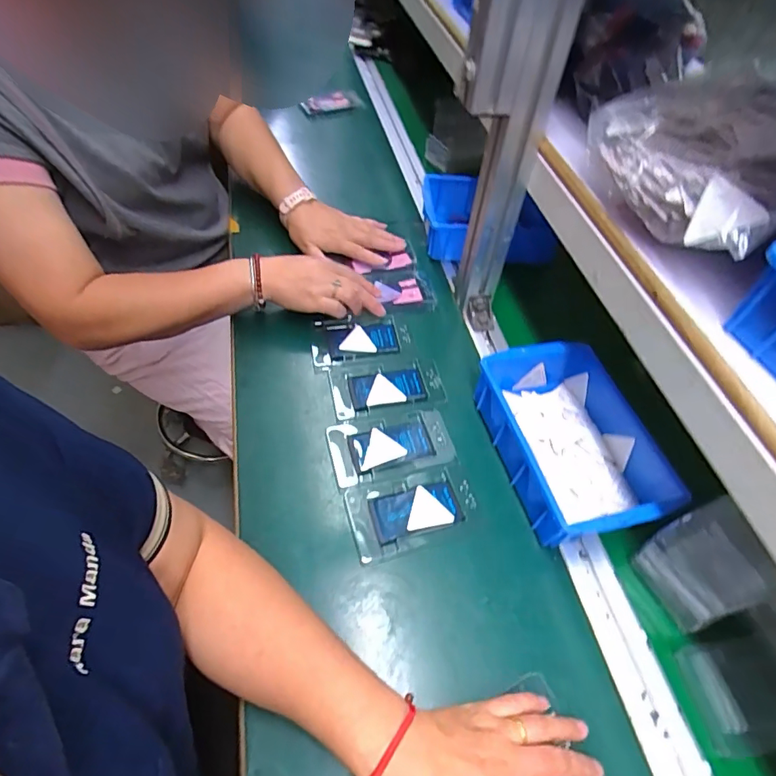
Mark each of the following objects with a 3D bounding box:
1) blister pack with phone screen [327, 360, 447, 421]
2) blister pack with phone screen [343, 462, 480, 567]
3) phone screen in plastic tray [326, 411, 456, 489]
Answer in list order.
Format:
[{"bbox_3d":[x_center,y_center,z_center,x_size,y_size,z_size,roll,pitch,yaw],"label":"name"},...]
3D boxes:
[{"bbox_3d":[0.000,-0.002,0.559,0.129,0.008,0.070,-6,54,-10],"label":"blister pack with phone screen"},{"bbox_3d":[0.025,0.119,0.472,0.124,0.009,0.076,-11,55,-13],"label":"blister pack with phone screen"},{"bbox_3d":[0.003,0.060,0.514,0.127,0.009,0.070,-8,54,-11],"label":"phone screen in plastic tray"}]

